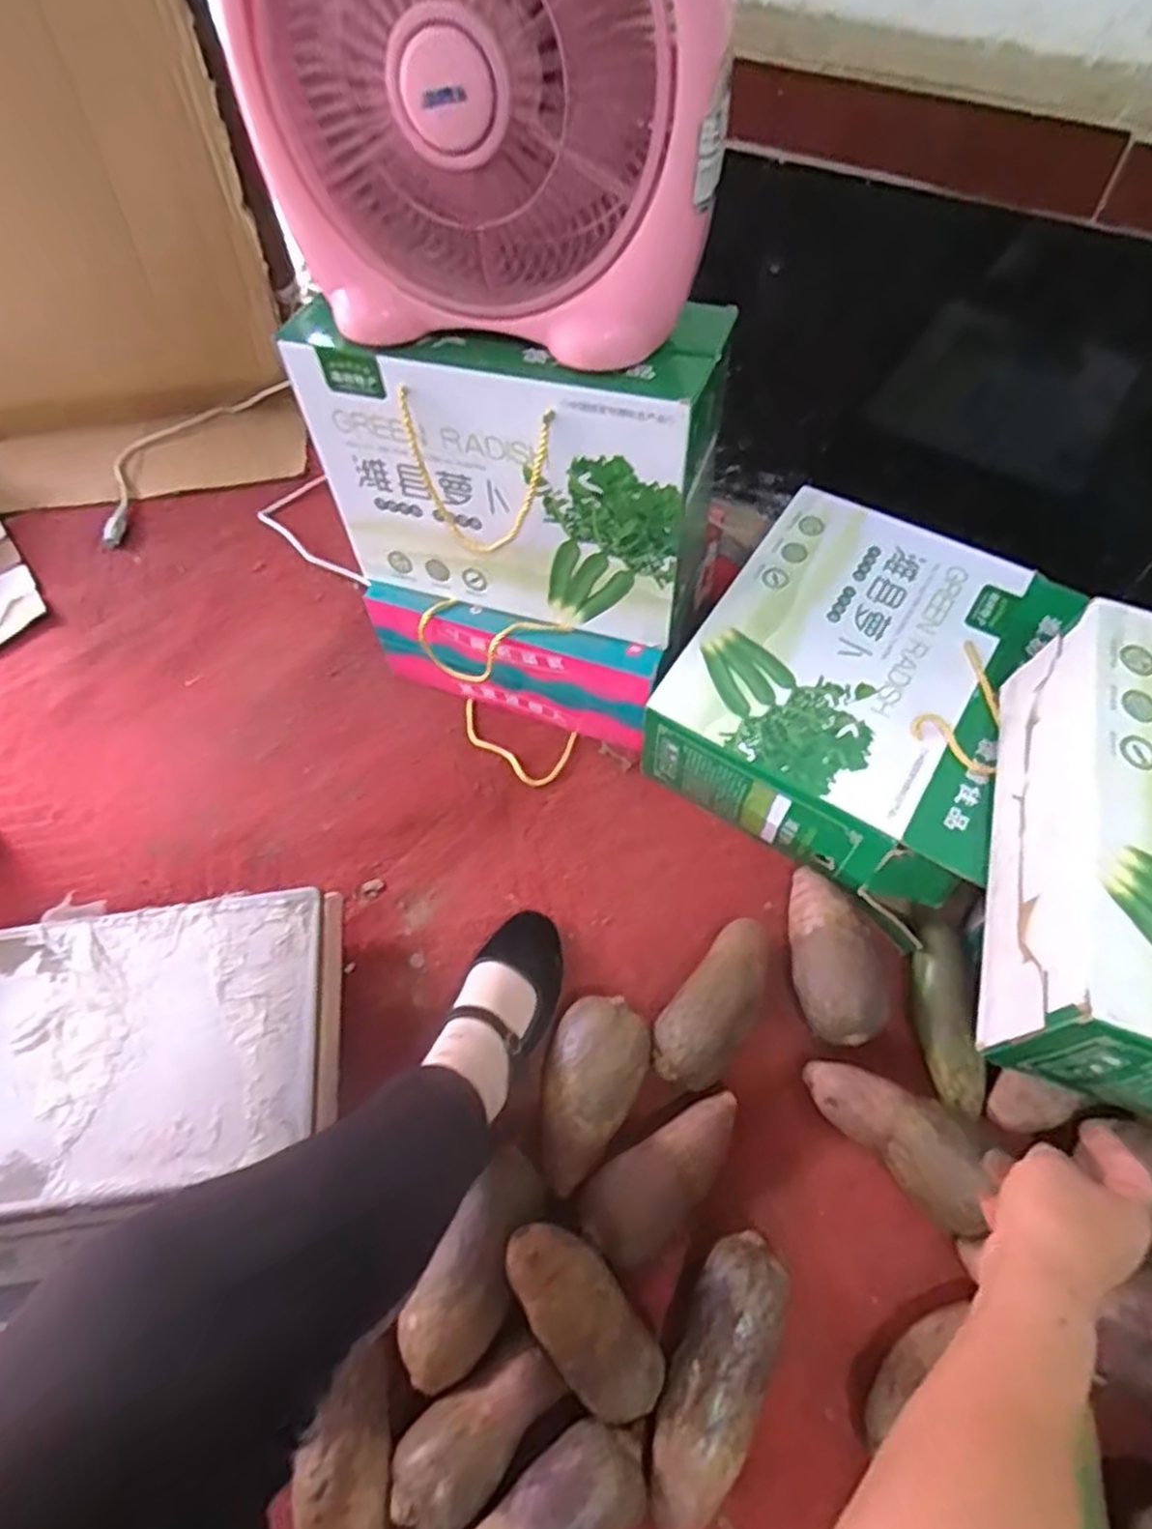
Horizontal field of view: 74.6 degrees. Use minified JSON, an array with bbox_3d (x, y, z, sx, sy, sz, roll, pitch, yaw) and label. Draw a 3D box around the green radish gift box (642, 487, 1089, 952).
[{"bbox_3d":[0.298,-0.077,0.793,0.330,0.117,0.372,31,65,22],"label":"green radish gift box"}]

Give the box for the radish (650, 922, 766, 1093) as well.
[{"bbox_3d":[0.131,0.216,0.689,0.071,0.073,0.168,32,66,22],"label":"radish"}]

